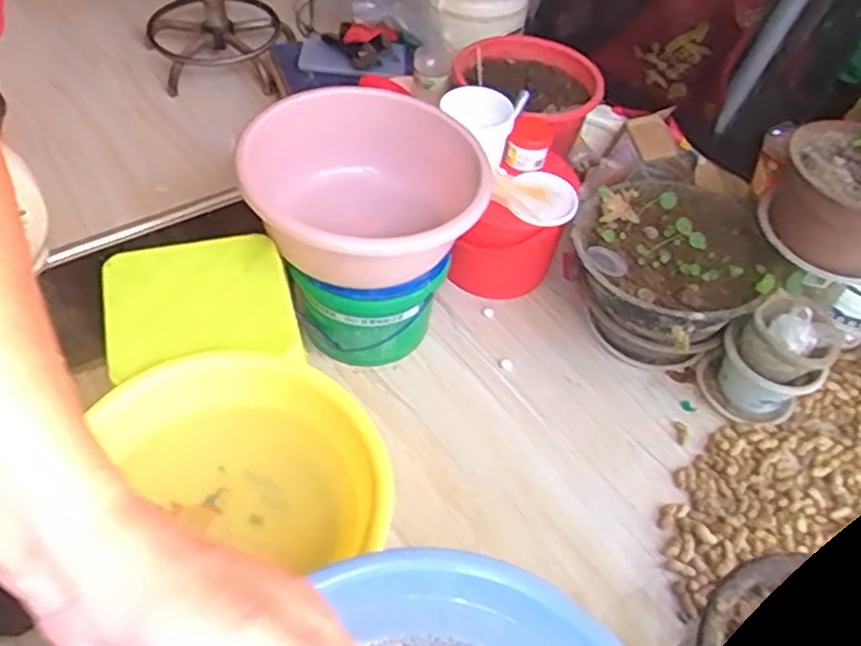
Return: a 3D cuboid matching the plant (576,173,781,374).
[{"bbox_3d":[0.410,-0.090,1.314,0.318,0.242,0.345,20,51,10],"label":"plant"}]

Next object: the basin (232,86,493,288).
[{"bbox_3d":[-0.110,-0.206,1.125,0.351,0.122,0.349,3,50,-4],"label":"basin"}]

